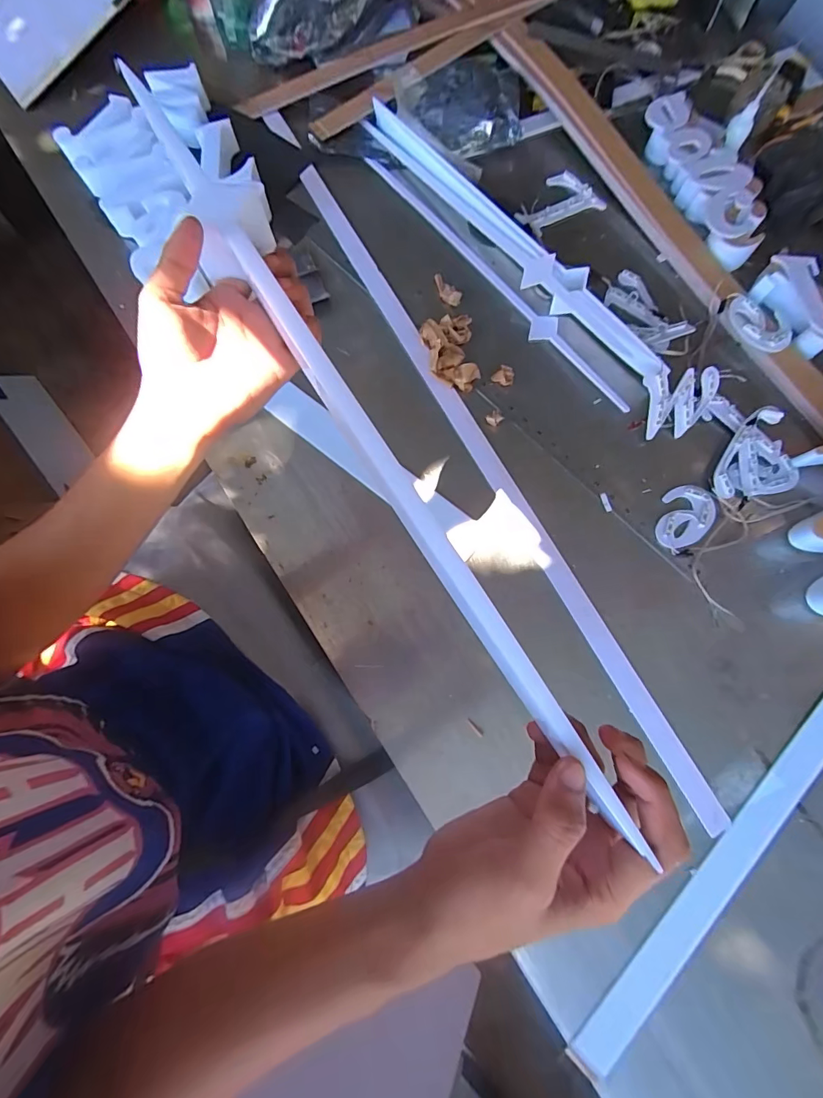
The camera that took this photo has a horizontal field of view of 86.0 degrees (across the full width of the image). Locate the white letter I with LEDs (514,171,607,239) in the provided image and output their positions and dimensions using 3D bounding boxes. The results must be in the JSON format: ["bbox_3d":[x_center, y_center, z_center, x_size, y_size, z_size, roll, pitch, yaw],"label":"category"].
[{"bbox_3d":[0.219,-0.530,0.672,0.140,0.022,0.072,-24,79,-6],"label":"white letter I with LEDs"}]

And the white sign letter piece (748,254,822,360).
[{"bbox_3d":[0.535,-0.336,0.606,0.073,0.036,0.145,-20,78,-5],"label":"white sign letter piece"}]

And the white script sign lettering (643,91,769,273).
[{"bbox_3d":[0.446,-0.553,0.656,0.107,0.039,0.295,-15,78,-4],"label":"white script sign lettering"}]

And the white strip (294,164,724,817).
[{"bbox_3d":[0.093,-0.139,0.569,0.042,0.023,0.982,-28,79,-6],"label":"white strip"}]

